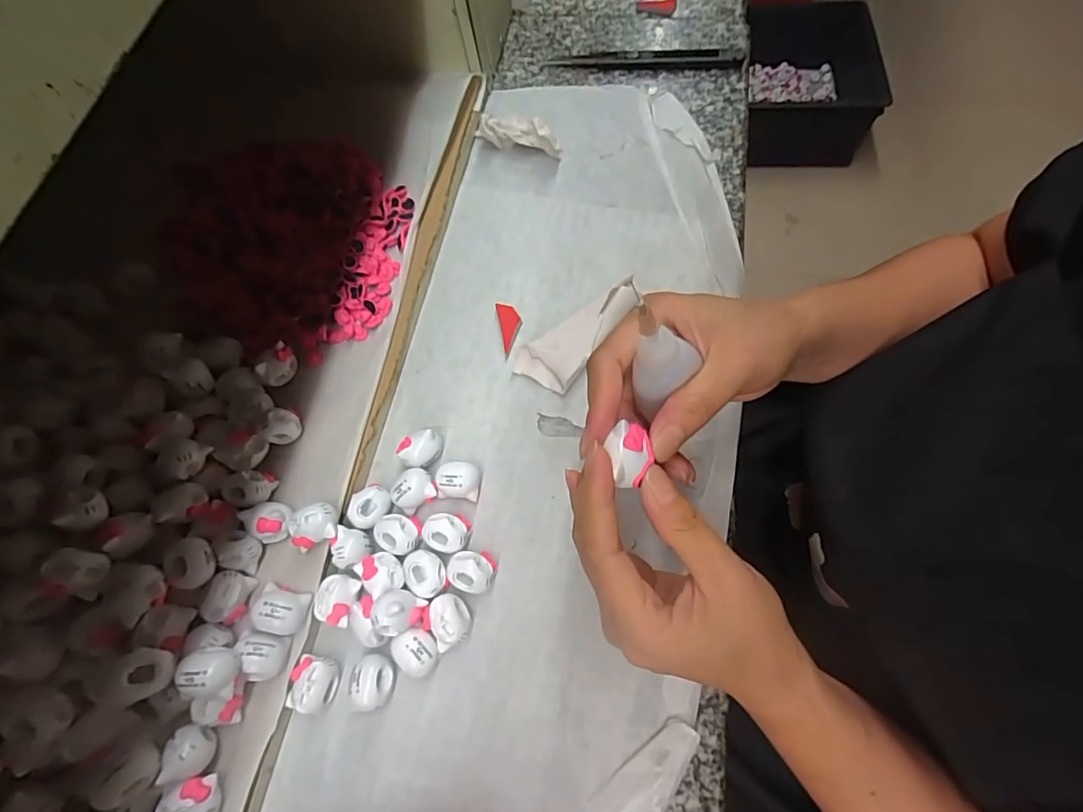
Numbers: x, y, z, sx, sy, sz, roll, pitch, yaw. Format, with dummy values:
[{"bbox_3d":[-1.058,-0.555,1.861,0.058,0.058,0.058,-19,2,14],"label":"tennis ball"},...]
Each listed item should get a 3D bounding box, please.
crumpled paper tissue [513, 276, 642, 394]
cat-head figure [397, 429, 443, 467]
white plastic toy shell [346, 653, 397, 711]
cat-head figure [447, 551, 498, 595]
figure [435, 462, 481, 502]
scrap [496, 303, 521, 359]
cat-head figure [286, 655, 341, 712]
[{"bbox_3d":[0.026,-0.047,0.323,0.091,0.009,0.040,-41,73,-1],"label":"crumpled paper tissue"},{"bbox_3d":[-0.072,0.026,0.303,0.019,0.017,0.024,39,77,17],"label":"cat-head figure"},{"bbox_3d":[-0.087,0.142,0.260,0.021,0.017,0.024,-3,69,4],"label":"white plastic toy shell"},{"bbox_3d":[-0.038,0.091,0.274,0.025,0.017,0.021,0,69,5],"label":"cat-head figure"},{"bbox_3d":[-0.048,0.044,0.295,0.025,0.017,0.020,5,70,6],"label":"figure"},{"bbox_3d":[-0.021,-0.053,0.338,0.015,0.004,0.036,-13,69,0],"label":"scrap"},{"bbox_3d":[-0.119,0.145,0.263,0.022,0.013,0.025,9,70,8],"label":"cat-head figure"}]

